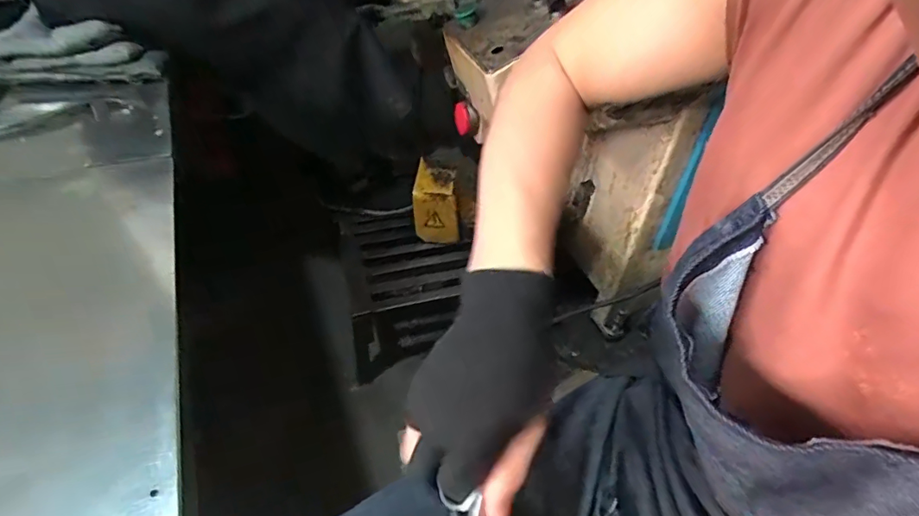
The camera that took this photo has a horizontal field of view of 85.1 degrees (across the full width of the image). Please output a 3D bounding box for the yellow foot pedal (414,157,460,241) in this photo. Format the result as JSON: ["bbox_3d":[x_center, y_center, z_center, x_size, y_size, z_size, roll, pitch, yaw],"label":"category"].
[{"bbox_3d":[-0.062,-0.140,1.265,0.109,0.151,0.158,0,43,-5],"label":"yellow foot pedal"}]

